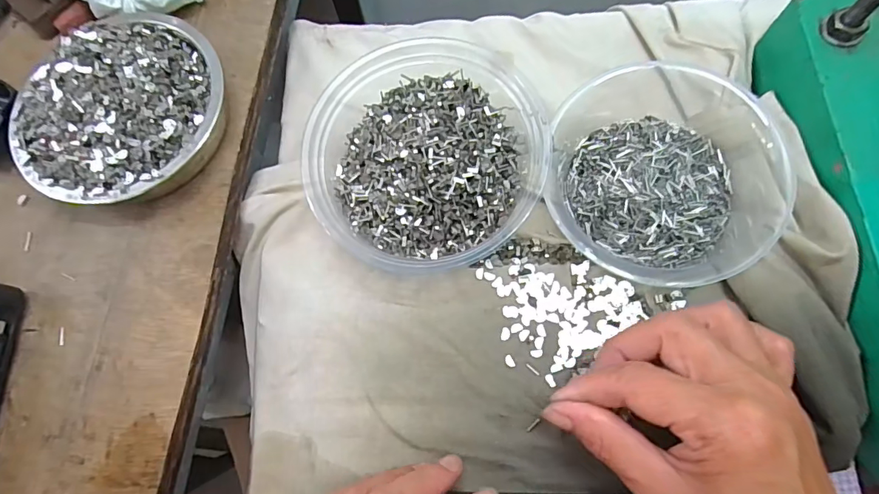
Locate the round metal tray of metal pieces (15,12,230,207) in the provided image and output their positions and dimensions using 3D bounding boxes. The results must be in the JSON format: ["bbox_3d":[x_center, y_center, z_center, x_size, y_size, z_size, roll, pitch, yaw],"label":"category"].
[{"bbox_3d":[-0.182,-0.079,0.281,0.111,0.034,0.119,-1,72,4],"label":"round metal tray of metal pieces"}]

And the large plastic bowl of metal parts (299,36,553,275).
[{"bbox_3d":[-0.008,-0.052,0.276,0.132,0.046,0.140,-1,72,4],"label":"large plastic bowl of metal parts"}]

